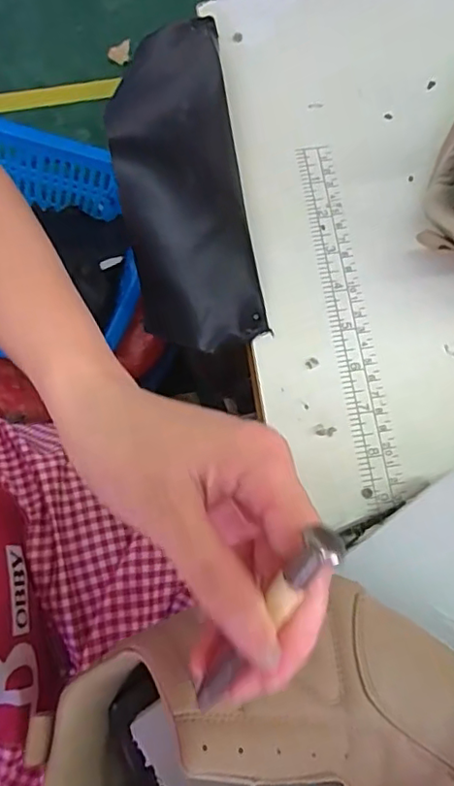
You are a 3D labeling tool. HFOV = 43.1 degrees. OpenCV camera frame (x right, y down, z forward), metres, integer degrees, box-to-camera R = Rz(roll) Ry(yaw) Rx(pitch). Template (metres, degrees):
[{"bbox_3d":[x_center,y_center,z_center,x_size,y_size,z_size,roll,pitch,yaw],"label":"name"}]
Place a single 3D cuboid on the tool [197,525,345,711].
[{"bbox_3d":[0.011,0.076,0.186,0.011,0.009,0.083,35,114,9],"label":"tool"}]

